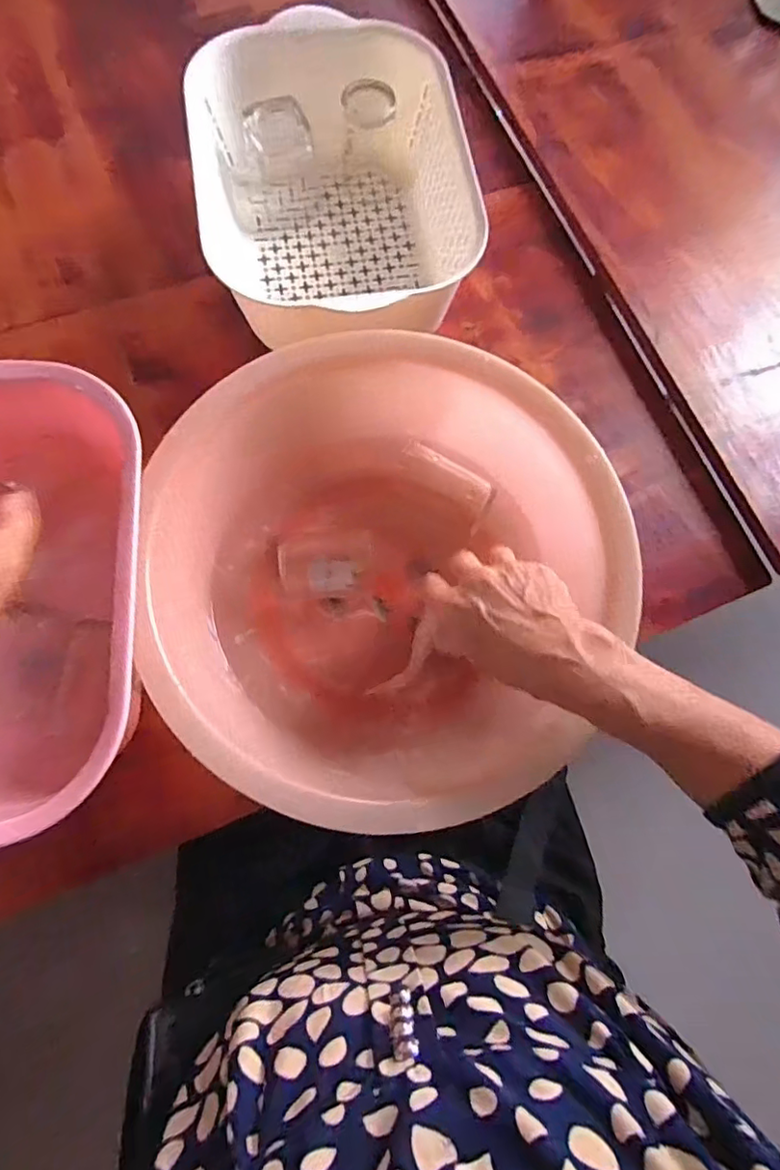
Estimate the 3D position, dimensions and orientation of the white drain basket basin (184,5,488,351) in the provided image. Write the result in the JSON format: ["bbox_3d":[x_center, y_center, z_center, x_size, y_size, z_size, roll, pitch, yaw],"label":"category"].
[{"bbox_3d":[-0.047,-0.337,0.500,0.221,0.097,0.280,-9,75,-4],"label":"white drain basket basin"}]

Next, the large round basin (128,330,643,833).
[{"bbox_3d":[-0.013,-0.004,0.417,0.307,0.114,0.303,0,75,-2],"label":"large round basin"}]

